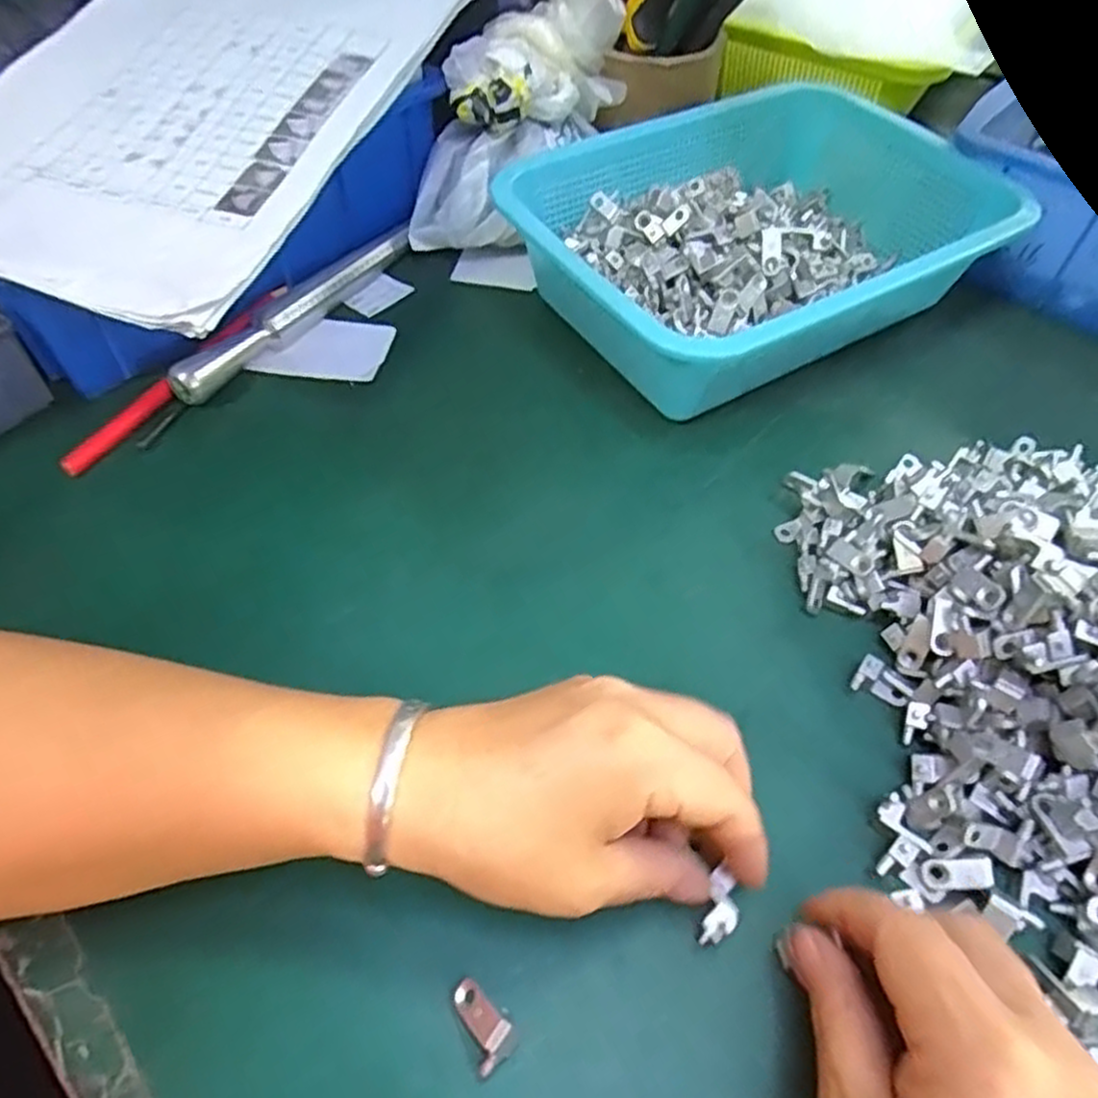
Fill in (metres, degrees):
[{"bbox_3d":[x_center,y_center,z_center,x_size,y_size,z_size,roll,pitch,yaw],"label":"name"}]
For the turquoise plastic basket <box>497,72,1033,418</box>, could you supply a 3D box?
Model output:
[{"bbox_3d":[0.117,-0.174,0.440,0.260,0.085,0.195,-30,58,-22],"label":"turquoise plastic basket"}]

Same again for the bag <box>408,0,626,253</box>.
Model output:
[{"bbox_3d":[-0.019,-0.269,0.476,0.087,0.083,0.193,46,106,28],"label":"bag"}]

